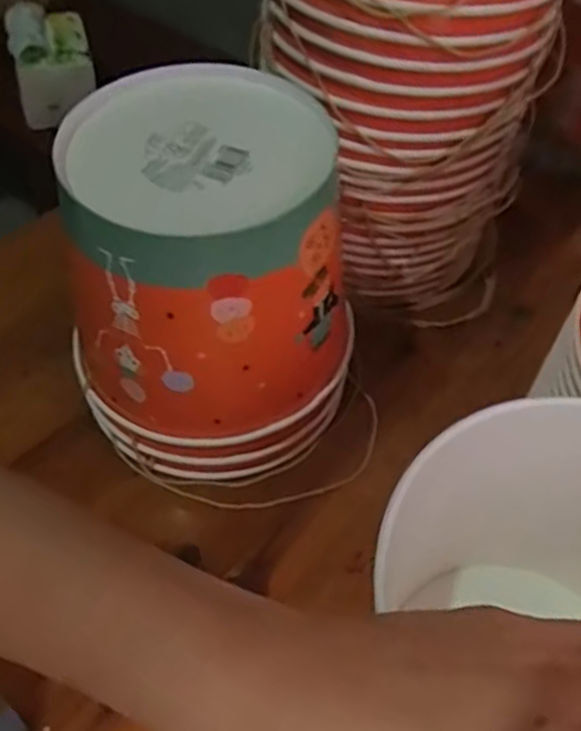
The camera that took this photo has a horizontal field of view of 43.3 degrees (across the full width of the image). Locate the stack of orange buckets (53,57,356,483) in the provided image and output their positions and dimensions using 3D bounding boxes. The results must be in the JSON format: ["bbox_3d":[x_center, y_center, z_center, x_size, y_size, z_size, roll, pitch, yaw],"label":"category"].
[{"bbox_3d":[-0.043,-0.042,0.400,0.146,0.172,0.140,-11,54,-12],"label":"stack of orange buckets"}]

